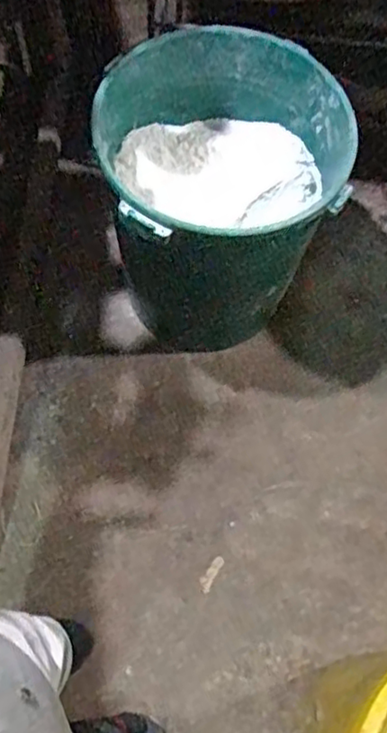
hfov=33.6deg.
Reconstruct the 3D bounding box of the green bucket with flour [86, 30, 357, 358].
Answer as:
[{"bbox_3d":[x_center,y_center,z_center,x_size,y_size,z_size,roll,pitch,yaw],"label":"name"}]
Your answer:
[{"bbox_3d":[0.039,-0.300,1.339,0.451,0.560,0.426,6,67,-1],"label":"green bucket with flour"}]

